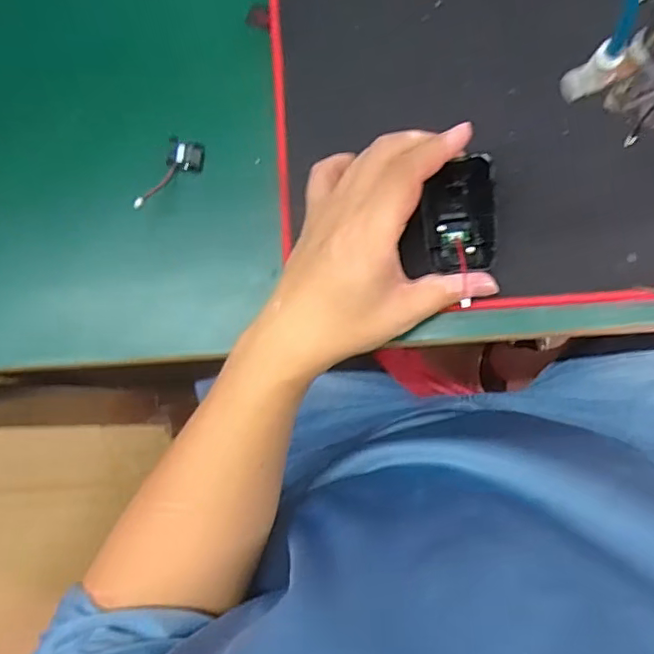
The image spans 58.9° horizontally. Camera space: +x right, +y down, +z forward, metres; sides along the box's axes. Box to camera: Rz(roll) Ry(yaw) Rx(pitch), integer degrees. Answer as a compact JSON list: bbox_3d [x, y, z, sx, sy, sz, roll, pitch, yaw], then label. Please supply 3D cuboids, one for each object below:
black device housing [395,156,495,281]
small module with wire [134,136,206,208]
[{"bbox_3d":[0.083,-0.069,0.367,0.044,0.032,0.066,-5,86,7],"label":"black device housing"},{"bbox_3d":[-0.113,-0.109,0.410,0.024,0.016,0.067,40,77,8],"label":"small module with wire"}]

